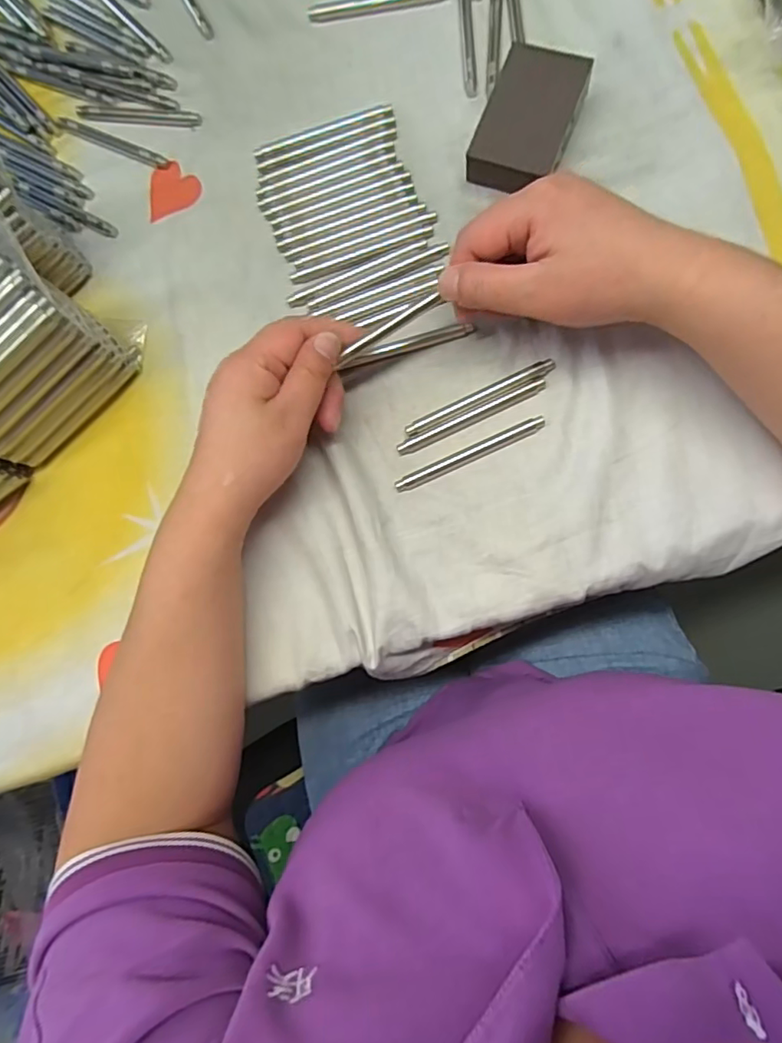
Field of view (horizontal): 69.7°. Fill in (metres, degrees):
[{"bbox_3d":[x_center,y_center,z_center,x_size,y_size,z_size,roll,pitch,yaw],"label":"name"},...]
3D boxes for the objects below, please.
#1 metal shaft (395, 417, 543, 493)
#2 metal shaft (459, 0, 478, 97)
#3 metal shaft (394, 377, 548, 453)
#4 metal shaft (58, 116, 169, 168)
[{"bbox_3d":[0.046,-0.040,0.332,0.092,0.005,0.011,-25,81,5],"label":"metal shaft"},{"bbox_3d":[0.049,-0.315,0.356,0.008,0.004,0.093,-4,84,8],"label":"metal shaft"},{"bbox_3d":[0.047,-0.062,0.334,0.093,0.004,0.009,-24,81,5],"label":"metal shaft"},{"bbox_3d":[-0.193,-0.261,0.384,0.089,0.004,0.008,27,88,10],"label":"metal shaft"}]

